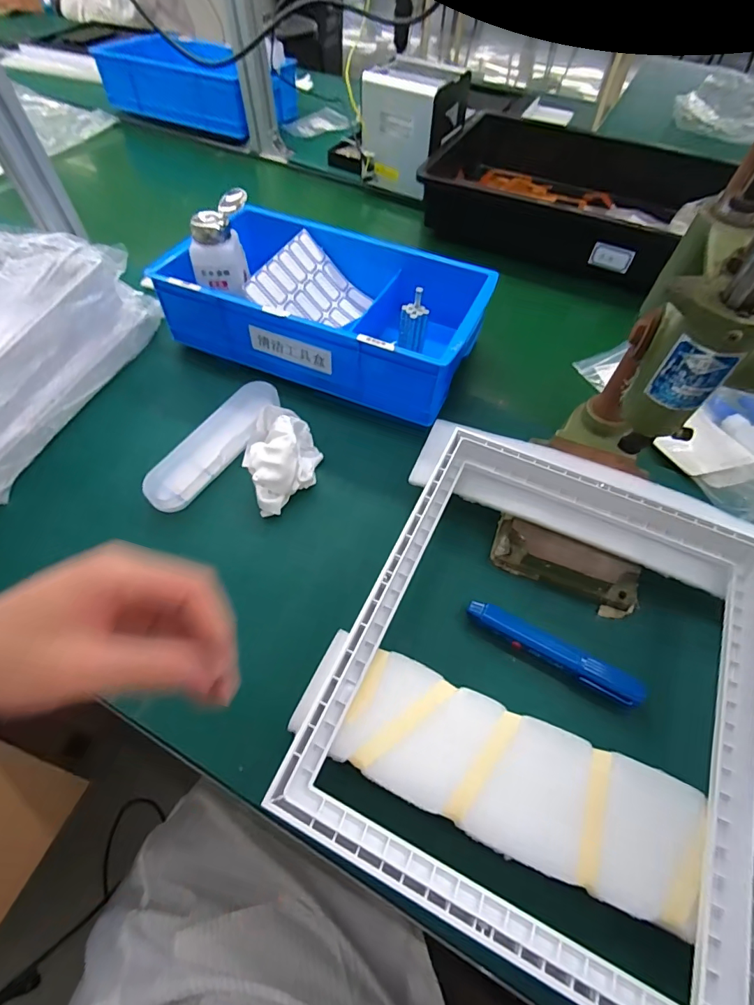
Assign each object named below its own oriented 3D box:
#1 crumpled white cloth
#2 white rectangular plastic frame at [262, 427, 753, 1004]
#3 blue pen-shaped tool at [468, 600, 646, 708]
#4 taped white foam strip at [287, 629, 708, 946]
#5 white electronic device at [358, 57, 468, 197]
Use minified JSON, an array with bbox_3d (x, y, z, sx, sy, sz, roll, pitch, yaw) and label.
[{"bbox_3d":[-0.093,-0.052,0.452,0.072,0.041,0.116,-6,59,-5],"label":"crumpled white cloth"},{"bbox_3d":[0.128,0.110,0.328,0.278,0.045,0.339,23,61,12],"label":"white rectangular plastic frame"},{"bbox_3d":[0.142,0.120,0.368,0.141,0.018,0.023,28,62,15],"label":"blue pen-shaped tool"},{"bbox_3d":[0.107,0.193,0.308,0.323,0.034,0.085,21,61,11],"label":"taped white foam strip"},{"bbox_3d":[0.057,-0.593,0.712,0.121,0.137,0.123,31,63,16],"label":"white electronic device"}]

